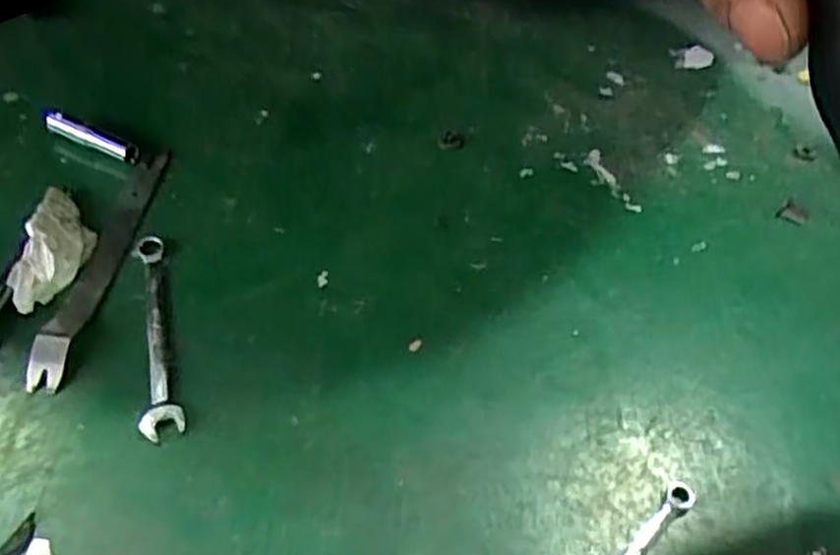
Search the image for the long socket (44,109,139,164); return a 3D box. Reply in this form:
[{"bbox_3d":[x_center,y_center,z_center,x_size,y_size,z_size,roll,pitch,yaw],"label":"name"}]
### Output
[{"bbox_3d":[-0.262,-0.111,0.610,0.084,0.018,0.015,21,49,13],"label":"long socket"}]

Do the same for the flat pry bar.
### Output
[{"bbox_3d":[-0.224,-0.016,0.540,0.027,0.011,0.217,7,47,1],"label":"flat pry bar"}]

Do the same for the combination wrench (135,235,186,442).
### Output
[{"bbox_3d":[-0.172,0.033,0.505,0.024,0.009,0.161,-8,49,-13],"label":"combination wrench"}]

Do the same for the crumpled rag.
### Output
[{"bbox_3d":[-0.252,-0.019,0.530,0.040,0.028,0.096,6,47,0],"label":"crumpled rag"}]

